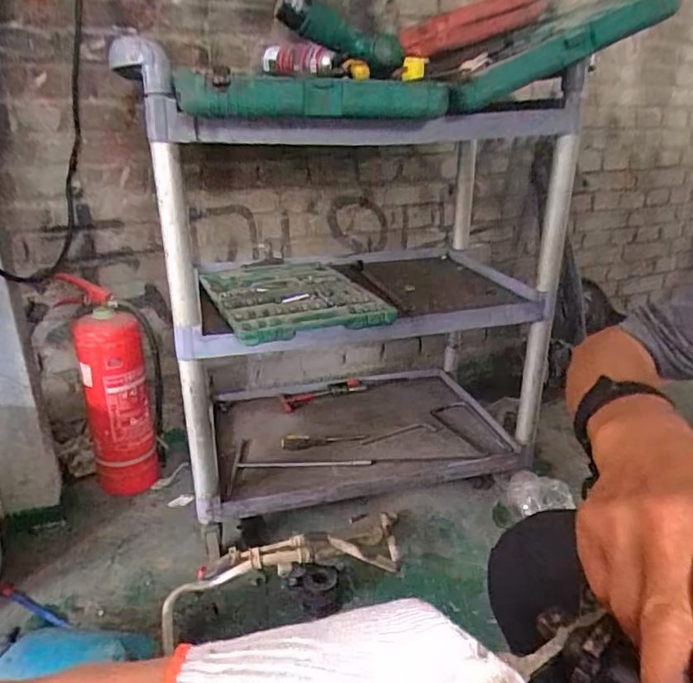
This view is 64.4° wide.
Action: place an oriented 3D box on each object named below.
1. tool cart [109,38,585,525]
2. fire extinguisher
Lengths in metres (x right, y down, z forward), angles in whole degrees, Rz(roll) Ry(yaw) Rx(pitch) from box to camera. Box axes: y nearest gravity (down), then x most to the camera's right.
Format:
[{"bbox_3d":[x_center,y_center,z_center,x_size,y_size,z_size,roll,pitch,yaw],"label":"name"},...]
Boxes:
[{"bbox_3d":[0.013,-0.098,1.098,0.760,0.716,0.481,-10,23,-24],"label":"tool cart"},{"bbox_3d":[-0.476,0.094,1.166,0.154,0.455,0.157,-8,22,-19],"label":"fire extinguisher"}]

